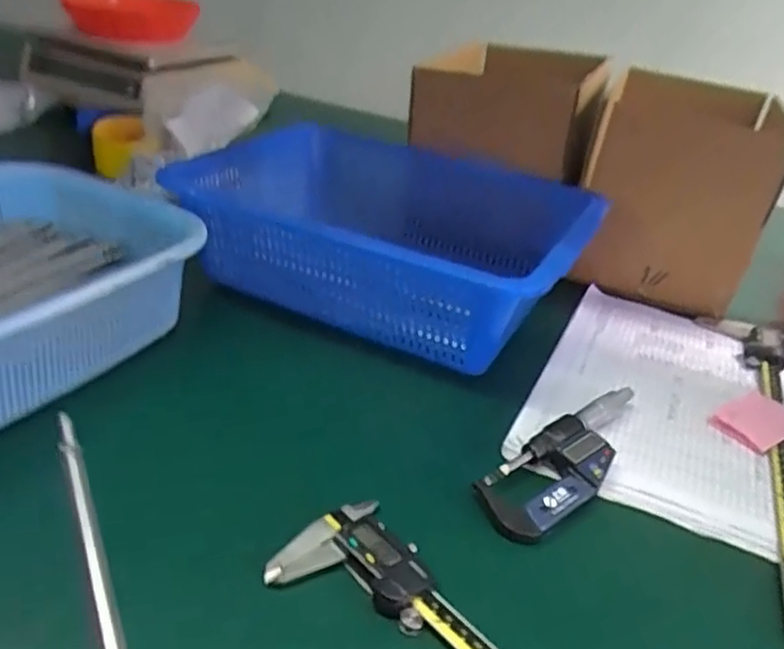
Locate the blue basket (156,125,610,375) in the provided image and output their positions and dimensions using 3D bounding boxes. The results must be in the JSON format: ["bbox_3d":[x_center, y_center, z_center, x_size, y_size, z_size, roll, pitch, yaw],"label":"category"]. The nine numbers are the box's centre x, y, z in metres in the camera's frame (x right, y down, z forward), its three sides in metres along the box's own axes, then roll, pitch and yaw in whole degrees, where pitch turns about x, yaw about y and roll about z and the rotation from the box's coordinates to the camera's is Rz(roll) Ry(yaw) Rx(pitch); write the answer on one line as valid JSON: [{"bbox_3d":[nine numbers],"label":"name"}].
[{"bbox_3d":[-0.003,-0.082,0.653,0.354,0.115,0.277,18,32,18],"label":"blue basket"}]

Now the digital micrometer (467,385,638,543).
[{"bbox_3d":[0.127,0.089,0.469,0.054,0.017,0.174,30,38,34],"label":"digital micrometer"}]

